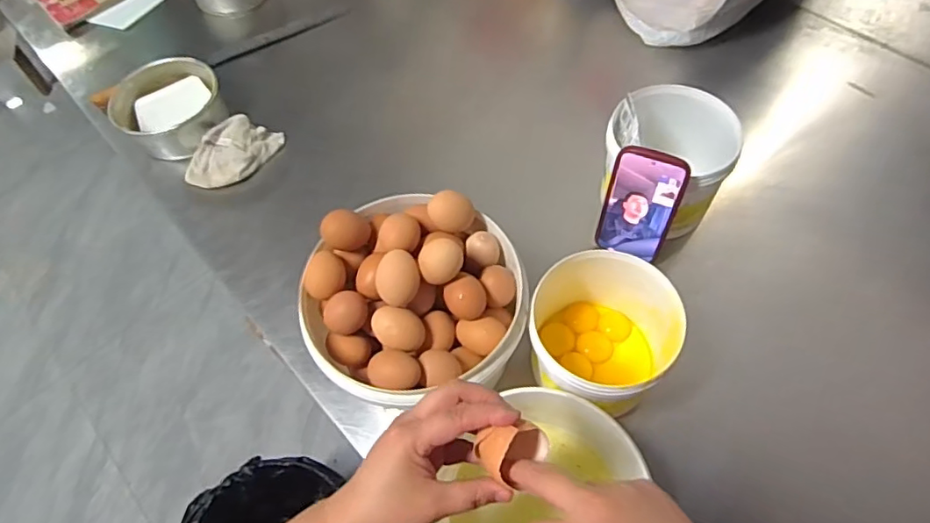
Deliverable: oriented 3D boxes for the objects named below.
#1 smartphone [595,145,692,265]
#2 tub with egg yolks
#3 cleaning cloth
[{"bbox_3d":[0.209,-0.065,0.678,0.082,0.152,0.009,21,50,16],"label":"smartphone"},{"bbox_3d":[0.149,0.086,0.634,0.142,0.135,0.160,28,67,18],"label":"tub with egg yolks"},{"bbox_3d":[-0.354,-0.166,0.862,0.088,0.038,0.138,27,67,18],"label":"cleaning cloth"}]

